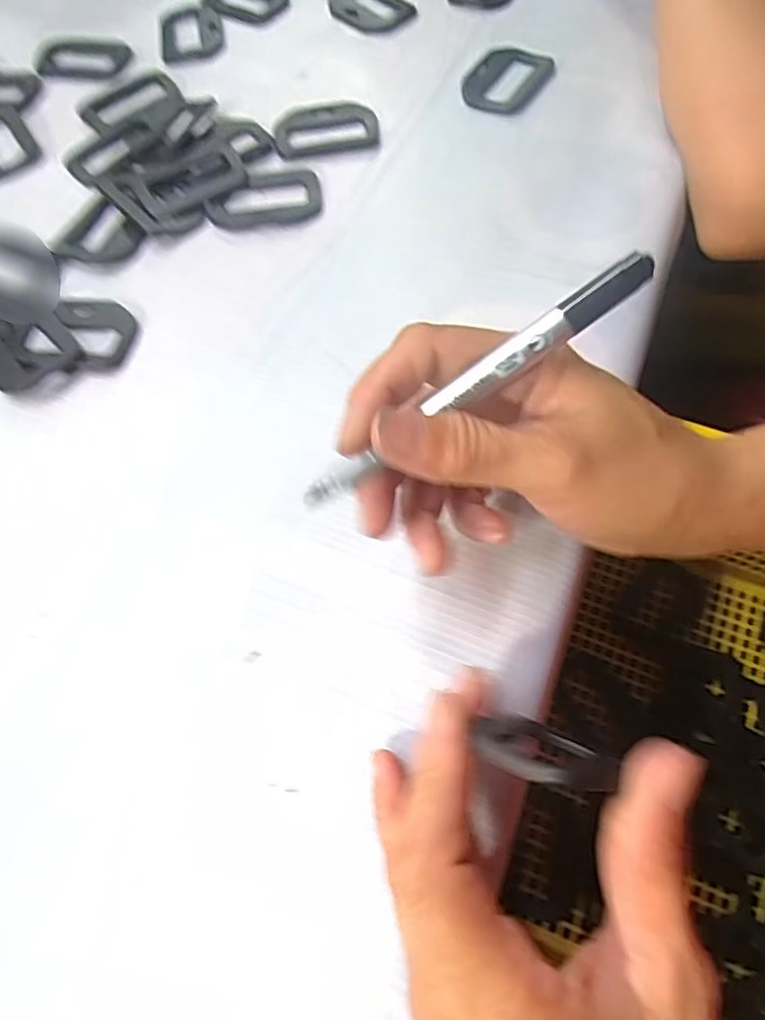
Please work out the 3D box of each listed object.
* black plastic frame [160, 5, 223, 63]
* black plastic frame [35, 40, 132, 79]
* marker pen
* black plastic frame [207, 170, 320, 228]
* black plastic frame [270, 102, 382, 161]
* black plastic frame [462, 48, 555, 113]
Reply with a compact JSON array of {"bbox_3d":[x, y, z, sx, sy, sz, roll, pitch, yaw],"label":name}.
[{"bbox_3d":[-0.131,-0.328,0.424,0.042,0.004,0.067,-11,64,-2],"label":"black plastic frame"},{"bbox_3d":[-0.205,-0.308,0.426,0.063,0.009,0.041,9,65,7],"label":"black plastic frame"},{"bbox_3d":[0.024,-0.035,0.189,0.123,0.007,0.010,-33,64,18],"label":"marker pen"},{"bbox_3d":[-0.065,-0.172,0.343,0.062,0.004,0.040,-7,64,0],"label":"black plastic frame"},{"bbox_3d":[-0.034,-0.226,0.367,0.060,0.004,0.043,-11,64,-3],"label":"black plastic frame"},{"bbox_3d":[0.074,-0.264,0.381,0.045,0.005,0.063,27,68,15],"label":"black plastic frame"}]

